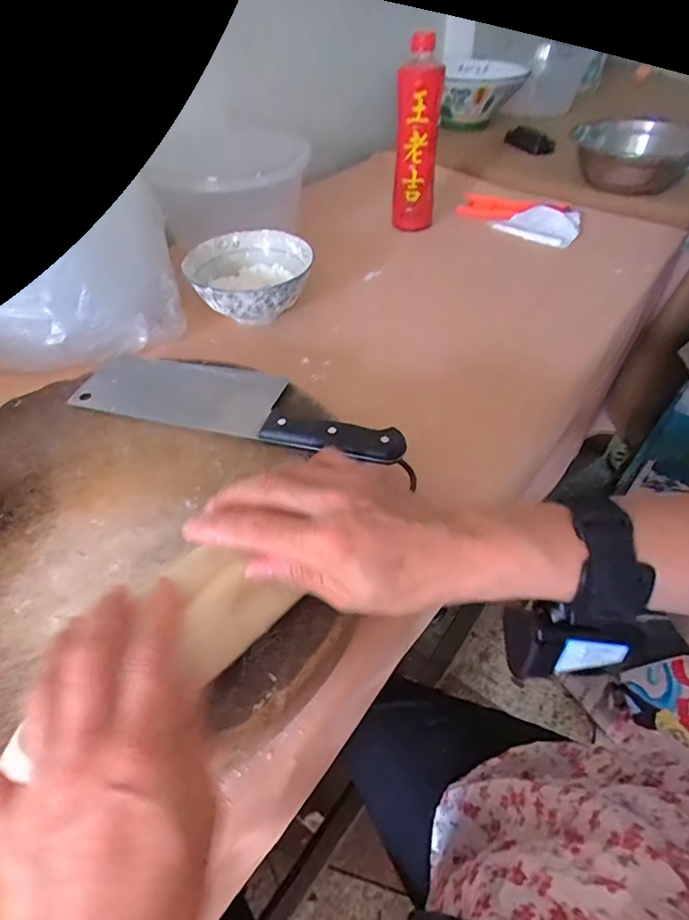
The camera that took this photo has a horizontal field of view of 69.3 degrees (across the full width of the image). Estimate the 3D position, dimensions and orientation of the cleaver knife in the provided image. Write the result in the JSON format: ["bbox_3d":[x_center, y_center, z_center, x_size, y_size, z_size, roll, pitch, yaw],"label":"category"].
[{"bbox_3d":[-0.089,-0.053,0.425,0.289,0.021,0.084,12,47,13],"label":"cleaver knife"}]

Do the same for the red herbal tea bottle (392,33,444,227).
[{"bbox_3d":[0.099,-0.428,0.675,0.057,0.221,0.053,3,45,4],"label":"red herbal tea bottle"}]

